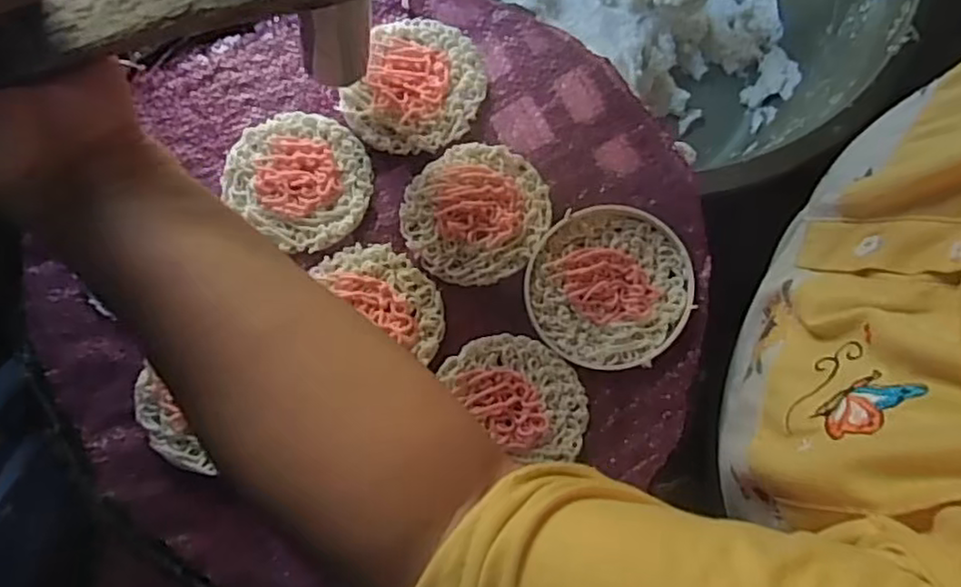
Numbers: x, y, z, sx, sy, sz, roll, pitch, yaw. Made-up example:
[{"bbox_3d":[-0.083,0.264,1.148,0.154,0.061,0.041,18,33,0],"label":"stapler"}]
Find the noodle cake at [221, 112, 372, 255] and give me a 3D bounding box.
[{"bbox_3d":[-0.098,-0.066,0.366,0.077,0.006,0.069,35,79,6],"label":"noodle cake"}]

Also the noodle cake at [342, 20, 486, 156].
[{"bbox_3d":[-0.035,-0.117,0.375,0.069,0.009,0.080,27,79,5],"label":"noodle cake"}]

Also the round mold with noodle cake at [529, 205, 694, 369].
[{"bbox_3d":[0.068,-0.004,0.354,0.085,0.008,0.083,0,78,-1],"label":"round mold with noodle cake"}]

